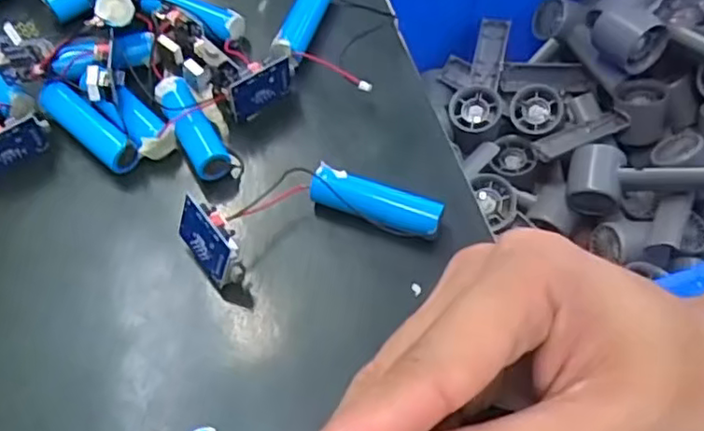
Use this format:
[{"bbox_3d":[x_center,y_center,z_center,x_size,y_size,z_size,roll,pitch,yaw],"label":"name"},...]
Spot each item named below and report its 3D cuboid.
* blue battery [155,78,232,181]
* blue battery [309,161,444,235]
[{"bbox_3d":[-0.066,-0.035,0.268,0.012,0.014,0.050,-27,64,-15],"label":"blue battery"},{"bbox_3d":[0.008,-0.003,0.248,0.050,0.015,0.013,18,62,10],"label":"blue battery"}]

